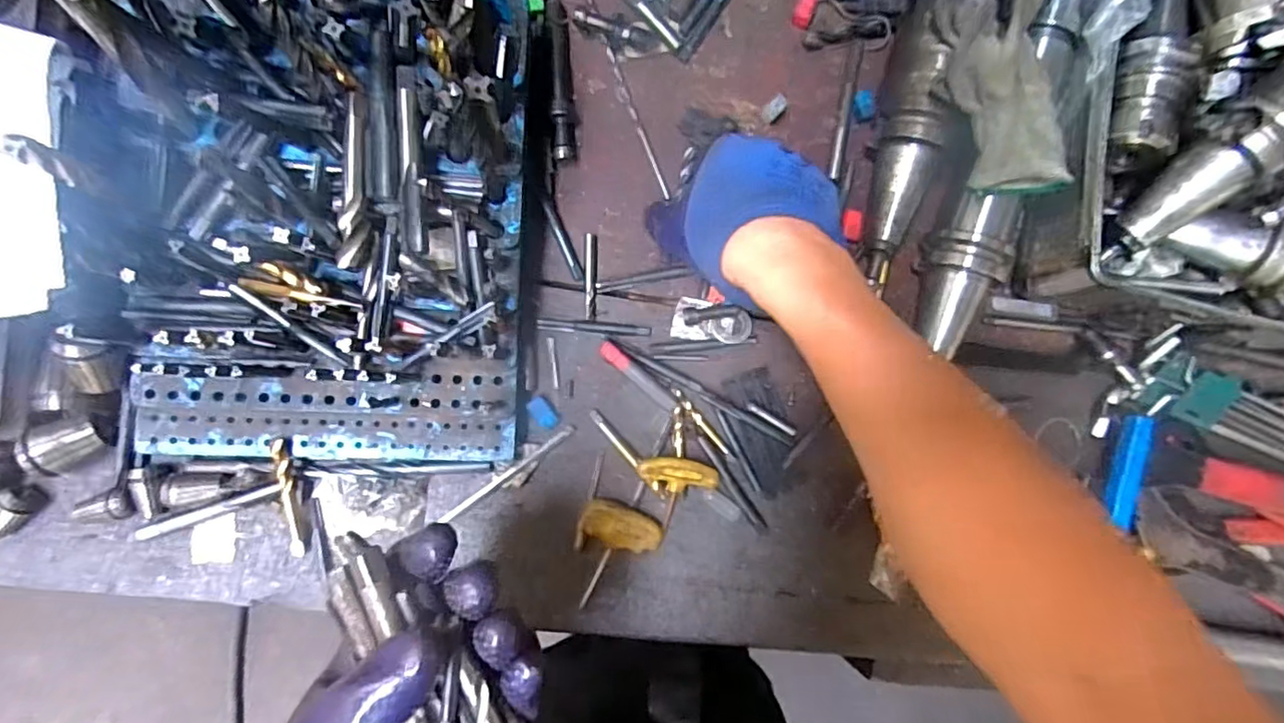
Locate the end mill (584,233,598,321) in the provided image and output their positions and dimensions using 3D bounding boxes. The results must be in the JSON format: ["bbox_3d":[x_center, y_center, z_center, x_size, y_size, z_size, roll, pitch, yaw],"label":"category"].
[{"bbox_3d":[-0.037,-0.060,0.435,0.009,0.006,0.061,1,89,-8],"label":"end mill"}]

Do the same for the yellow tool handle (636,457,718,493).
[{"bbox_3d":[0.025,0.081,0.435,0.057,0.021,0.024,3,88,-8],"label":"yellow tool handle"}]

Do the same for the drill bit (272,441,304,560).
[{"bbox_3d":[-0.227,0.089,0.393,0.010,0.010,0.079,-3,102,-8],"label":"drill bit"}]

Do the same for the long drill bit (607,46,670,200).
[{"bbox_3d":[-0.003,-0.173,0.447,0.008,0.007,0.117,-22,92,-8],"label":"long drill bit"}]

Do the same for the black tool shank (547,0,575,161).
[{"bbox_3d":[-0.058,-0.198,0.434,0.015,0.017,0.114,-3,89,-8],"label":"black tool shank"}]

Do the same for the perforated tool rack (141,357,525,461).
[{"bbox_3d":[-0.200,0.033,0.401,0.230,0.030,0.066,1,89,-8],"label":"perforated tool rack"}]

